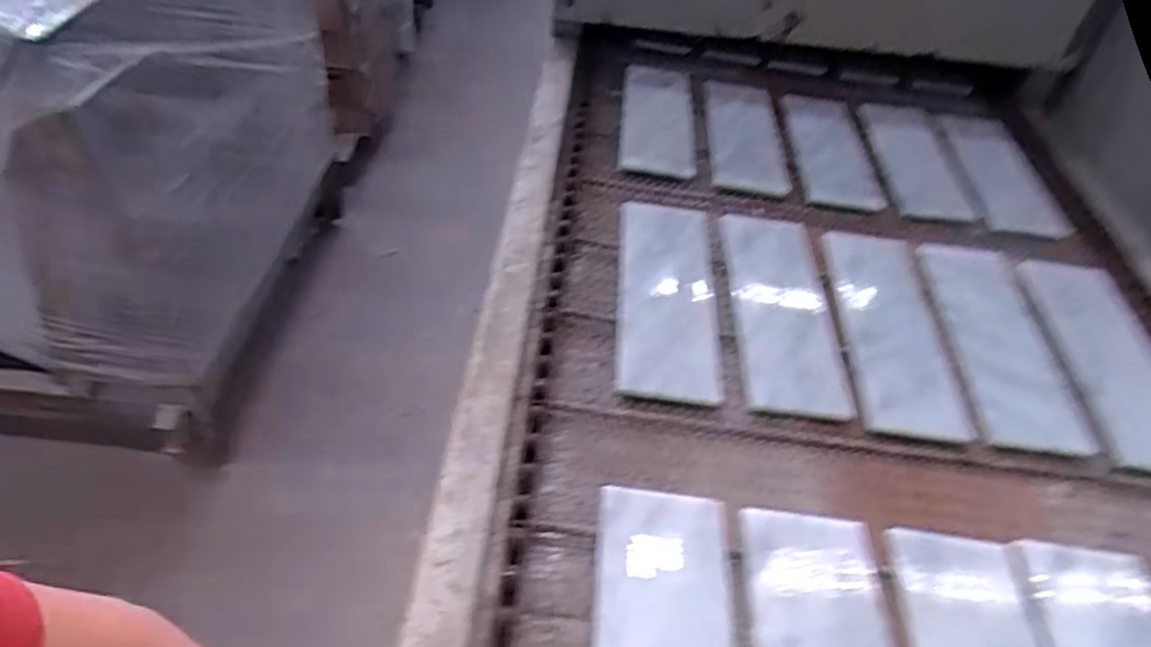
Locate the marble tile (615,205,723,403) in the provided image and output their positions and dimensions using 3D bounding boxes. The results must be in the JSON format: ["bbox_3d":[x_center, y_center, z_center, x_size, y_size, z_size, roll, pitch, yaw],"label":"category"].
[{"bbox_3d":[0.103,-0.053,0.773,0.108,0.017,0.311,7,45,-1],"label":"marble tile"}]

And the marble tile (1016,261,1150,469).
[{"bbox_3d":[0.619,0.032,0.805,0.135,0.013,0.311,8,45,0],"label":"marble tile"}]

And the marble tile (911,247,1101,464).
[{"bbox_3d":[0.486,0.014,0.805,0.121,0.014,0.304,8,45,0],"label":"marble tile"}]

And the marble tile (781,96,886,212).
[{"bbox_3d":[0.388,-0.277,1.071,0.122,0.013,0.348,10,40,2],"label":"marble tile"}]

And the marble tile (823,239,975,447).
[{"bbox_3d":[0.357,-0.008,0.789,0.116,0.020,0.310,8,45,0],"label":"marble tile"}]

